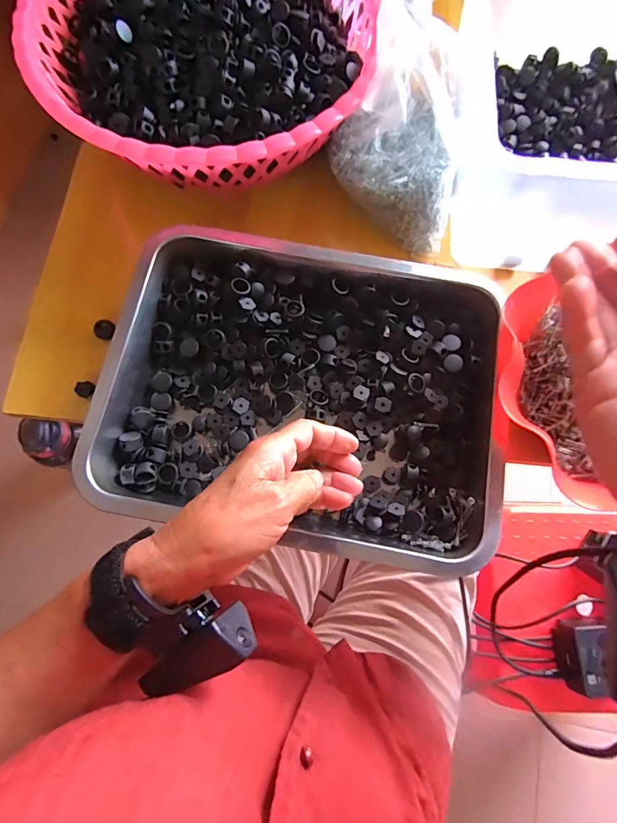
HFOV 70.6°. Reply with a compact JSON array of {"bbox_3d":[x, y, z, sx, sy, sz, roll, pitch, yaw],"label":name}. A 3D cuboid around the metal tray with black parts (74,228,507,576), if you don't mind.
[{"bbox_3d":[-0.001,-0.020,0.357,0.302,0.047,0.243,10,76,1],"label":"metal tray with black parts"}]

